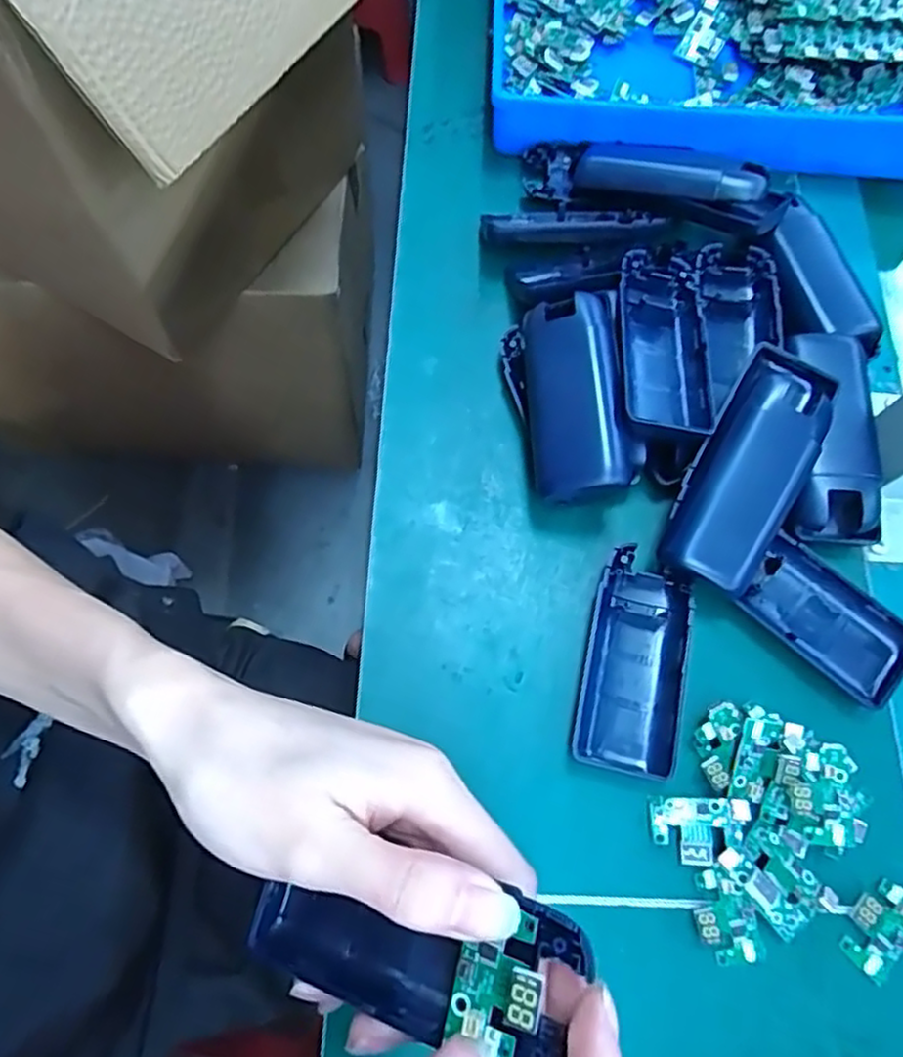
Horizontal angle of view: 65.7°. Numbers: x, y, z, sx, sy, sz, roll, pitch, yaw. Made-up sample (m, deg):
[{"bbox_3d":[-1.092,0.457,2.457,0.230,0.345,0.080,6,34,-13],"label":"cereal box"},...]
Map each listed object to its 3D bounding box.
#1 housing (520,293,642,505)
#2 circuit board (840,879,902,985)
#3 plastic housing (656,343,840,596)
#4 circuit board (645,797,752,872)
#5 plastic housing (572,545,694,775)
[{"bbox_3d":[0.063,-0.064,0.352,0.054,0.048,0.105,-5,69,-4],"label":"housing"},{"bbox_3d":[0.179,0.163,0.288,0.025,0.008,0.040,42,72,11],"label":"circuit board"},{"bbox_3d":[0.142,-0.028,0.331,0.048,0.027,0.116,27,85,9],"label":"plastic housing"},{"bbox_3d":[0.105,0.129,0.297,0.039,0.009,0.026,5,70,-2],"label":"circuit board"},{"bbox_3d":[0.085,0.061,0.322,0.045,0.010,0.098,14,70,1],"label":"plastic housing"}]

